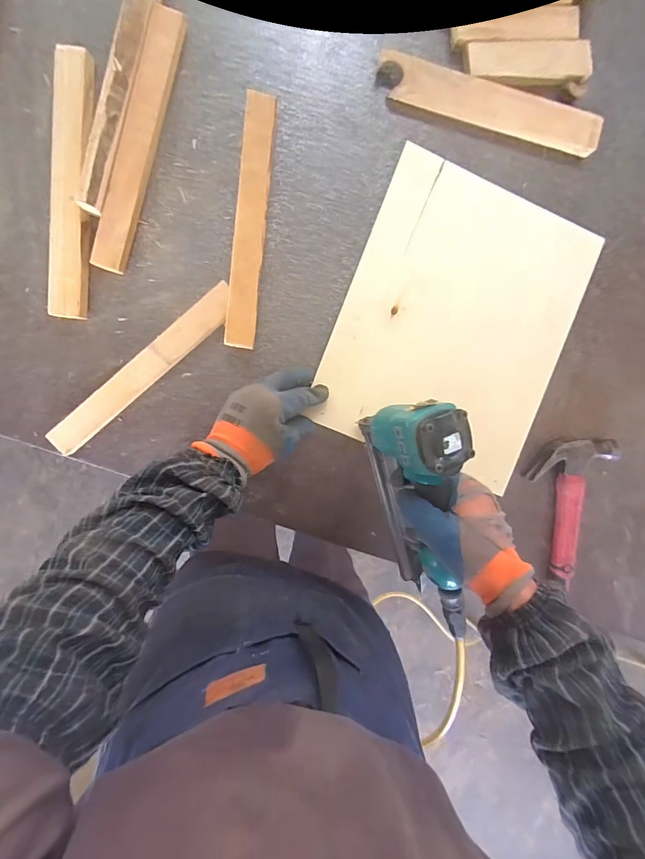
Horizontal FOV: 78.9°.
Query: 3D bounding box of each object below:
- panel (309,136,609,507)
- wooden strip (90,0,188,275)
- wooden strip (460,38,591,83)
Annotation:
[{"bbox_3d":[0.170,-0.134,0.500,0.279,0.011,0.347,21,92,-4],"label":"panel"},{"bbox_3d":[-0.208,-0.321,0.442,0.038,0.011,0.283,15,95,-30],"label":"wooden strip"},{"bbox_3d":[0.252,-0.455,0.485,0.160,0.012,0.045,-2,96,-5],"label":"wooden strip"}]

